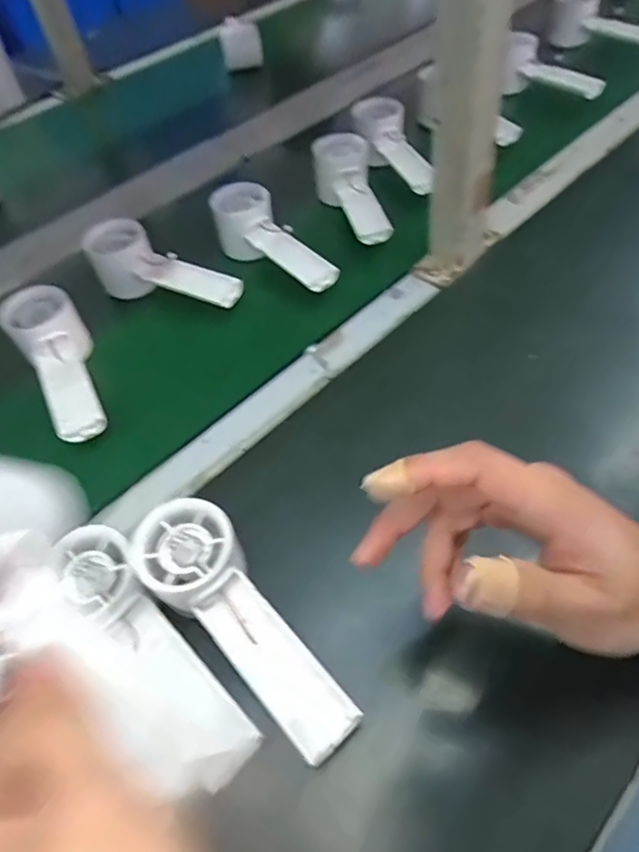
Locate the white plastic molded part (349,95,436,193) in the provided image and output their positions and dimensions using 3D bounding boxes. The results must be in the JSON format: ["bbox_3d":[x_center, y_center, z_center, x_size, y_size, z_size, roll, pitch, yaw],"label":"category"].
[{"bbox_3d":[0.083,-0.315,0.615,0.059,0.040,0.165,-14,54,-5],"label":"white plastic molded part"}]

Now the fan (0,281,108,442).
[{"bbox_3d":[-0.213,-0.046,0.468,0.061,0.075,0.156,-31,57,-16],"label":"fan"}]

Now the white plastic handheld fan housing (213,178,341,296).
[{"bbox_3d":[-0.041,-0.178,0.538,0.152,0.066,0.050,36,65,27],"label":"white plastic handheld fan housing"}]

